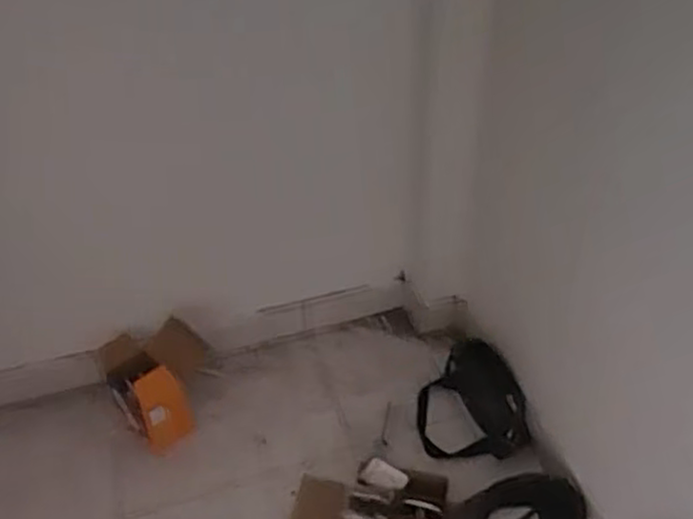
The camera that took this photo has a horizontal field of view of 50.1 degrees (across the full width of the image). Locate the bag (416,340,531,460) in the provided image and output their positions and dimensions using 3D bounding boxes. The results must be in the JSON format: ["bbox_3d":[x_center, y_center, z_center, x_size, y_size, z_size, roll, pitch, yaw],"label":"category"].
[{"bbox_3d":[0.277,0.318,1.670,0.231,0.079,0.290,1,40,4],"label":"bag"}]

